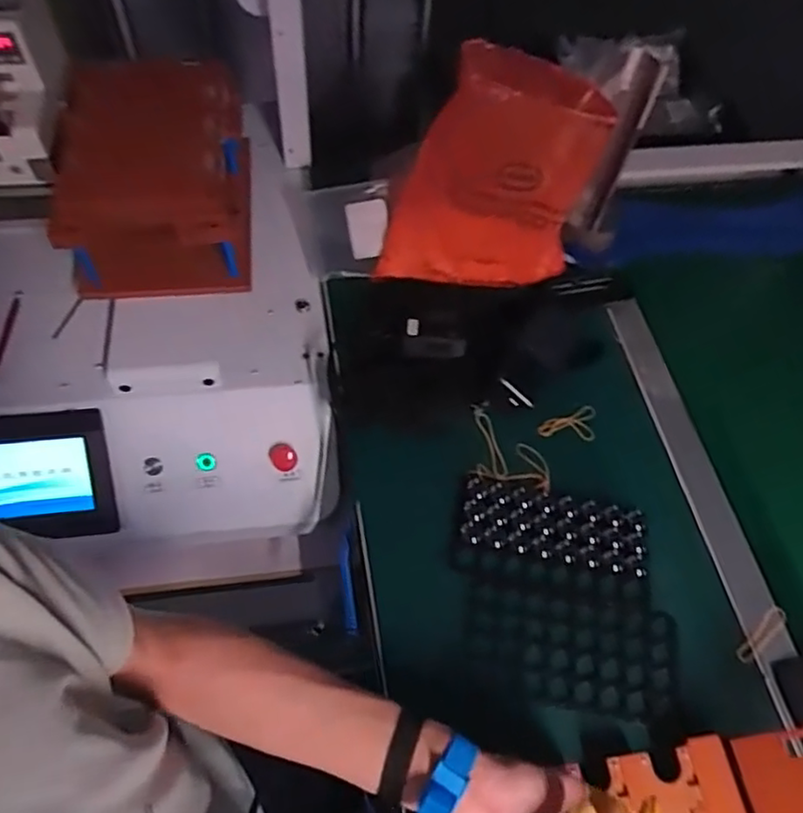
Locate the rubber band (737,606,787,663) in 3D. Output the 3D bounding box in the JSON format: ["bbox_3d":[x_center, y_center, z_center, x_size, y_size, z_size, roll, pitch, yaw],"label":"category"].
[{"bbox_3d":[0.355,0.223,0.636,0.072,0.006,0.015,-36,68,-21],"label":"rubber band"}]

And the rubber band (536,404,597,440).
[{"bbox_3d":[0.195,0.025,0.739,0.073,0.009,0.038,-18,62,-15],"label":"rubber band"}]

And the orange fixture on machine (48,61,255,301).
[{"bbox_3d":[-0.284,-0.268,0.762,0.197,0.126,0.256,-8,60,-9],"label":"orange fixture on machine"}]

